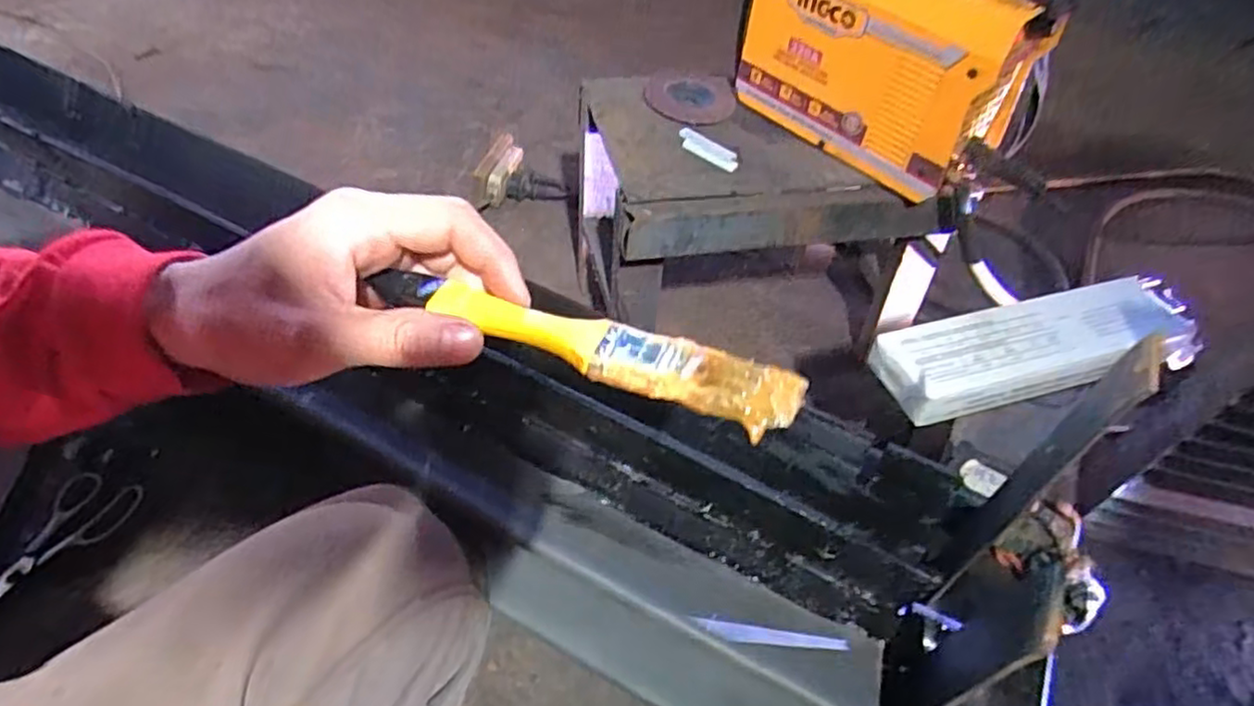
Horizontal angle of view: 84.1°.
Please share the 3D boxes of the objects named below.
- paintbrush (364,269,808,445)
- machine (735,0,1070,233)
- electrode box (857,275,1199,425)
[{"bbox_3d":[-0.020,-0.005,0.259,0.168,0.010,0.023,17,47,17],"label":"paintbrush"},{"bbox_3d":[0.246,-0.296,0.682,0.123,0.197,0.267,-30,56,-29],"label":"machine"},{"bbox_3d":[0.383,-0.007,0.636,0.320,0.041,0.090,-10,49,-15],"label":"electrode box"}]

